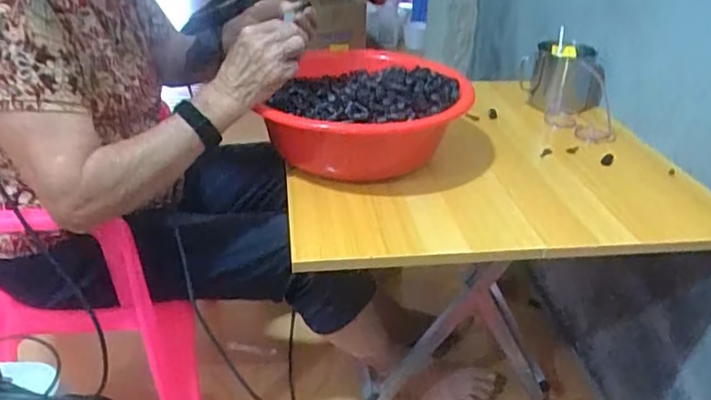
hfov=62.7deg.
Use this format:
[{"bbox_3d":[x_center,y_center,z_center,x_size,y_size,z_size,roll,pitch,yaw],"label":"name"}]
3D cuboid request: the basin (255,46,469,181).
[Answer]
[{"bbox_3d":[0.023,-0.114,0.849,0.263,0.145,0.286,1,31,-1],"label":"basin"}]

